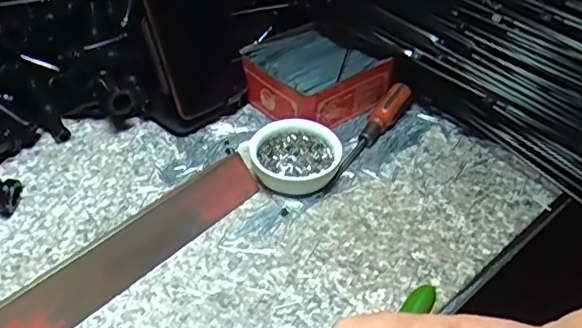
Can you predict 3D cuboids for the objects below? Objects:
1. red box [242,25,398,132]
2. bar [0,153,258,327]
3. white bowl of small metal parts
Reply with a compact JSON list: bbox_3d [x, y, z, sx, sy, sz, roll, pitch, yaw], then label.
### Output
[{"bbox_3d":[0.019,-0.085,0.538,0.112,0.036,0.110,-28,50,-29],"label":"red box"},{"bbox_3d":[-0.119,0.065,0.377,0.256,0.038,0.010,-36,16,-36],"label":"bar"},{"bbox_3d":[0.003,-0.006,0.464,0.072,0.029,0.064,11,42,10],"label":"white bowl of small metal parts"}]

